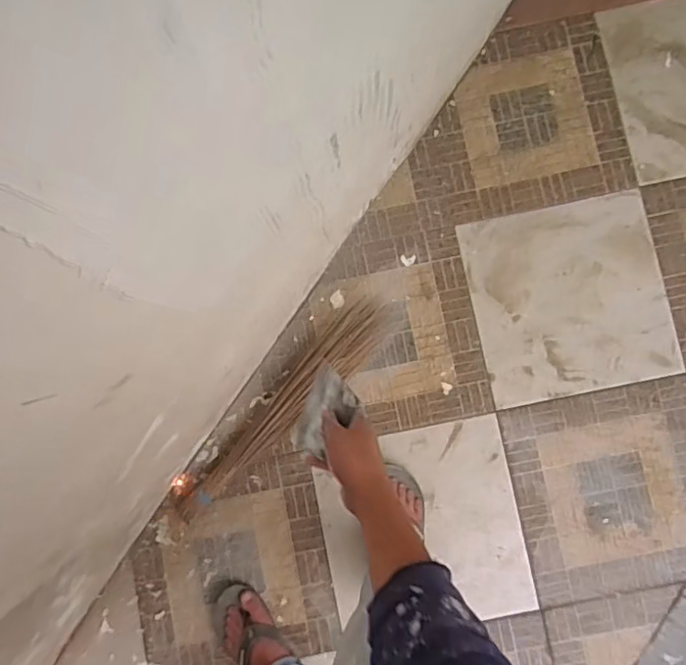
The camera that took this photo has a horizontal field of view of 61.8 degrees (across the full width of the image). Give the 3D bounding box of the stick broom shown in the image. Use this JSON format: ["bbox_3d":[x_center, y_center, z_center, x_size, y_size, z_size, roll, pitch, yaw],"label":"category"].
[{"bbox_3d":[-0.116,0.155,1.145,0.103,0.058,0.580,42,88,6],"label":"stick broom"}]

